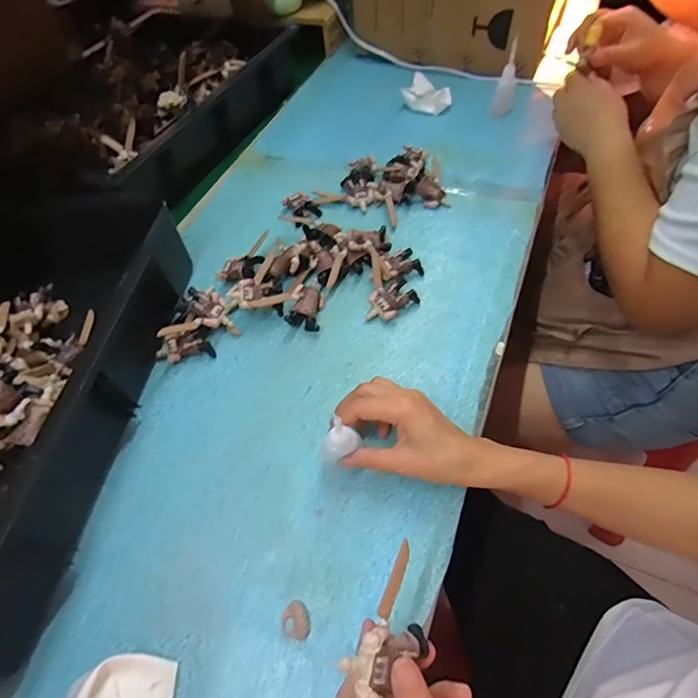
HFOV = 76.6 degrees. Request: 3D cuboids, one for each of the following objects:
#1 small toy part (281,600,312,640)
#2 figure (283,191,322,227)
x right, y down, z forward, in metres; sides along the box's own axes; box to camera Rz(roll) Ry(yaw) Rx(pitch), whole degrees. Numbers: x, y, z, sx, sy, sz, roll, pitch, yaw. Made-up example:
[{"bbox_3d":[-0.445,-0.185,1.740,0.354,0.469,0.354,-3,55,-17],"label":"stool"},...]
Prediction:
[{"bbox_3d":[-0.040,0.201,0.327,0.020,0.006,0.024,-16,56,-6],"label":"small toy part"},{"bbox_3d":[-0.062,-0.182,0.573,0.039,0.017,0.054,-30,58,-15],"label":"figure"}]

